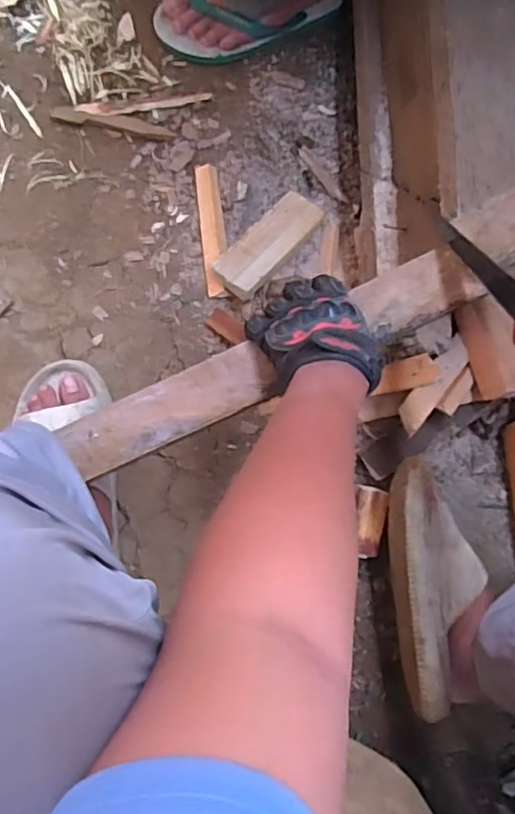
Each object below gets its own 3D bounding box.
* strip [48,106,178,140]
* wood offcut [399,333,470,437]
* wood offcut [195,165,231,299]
[{"bbox_3d":[-0.191,-0.376,0.795,0.158,0.007,0.022,10,81,-4],"label":"strip"},{"bbox_3d":[0.216,-0.027,0.724,0.036,0.013,0.138,46,69,-9],"label":"wood offcut"},{"bbox_3d":[-0.058,-0.232,0.784,0.030,0.017,0.180,-6,82,-6],"label":"wood offcut"}]

